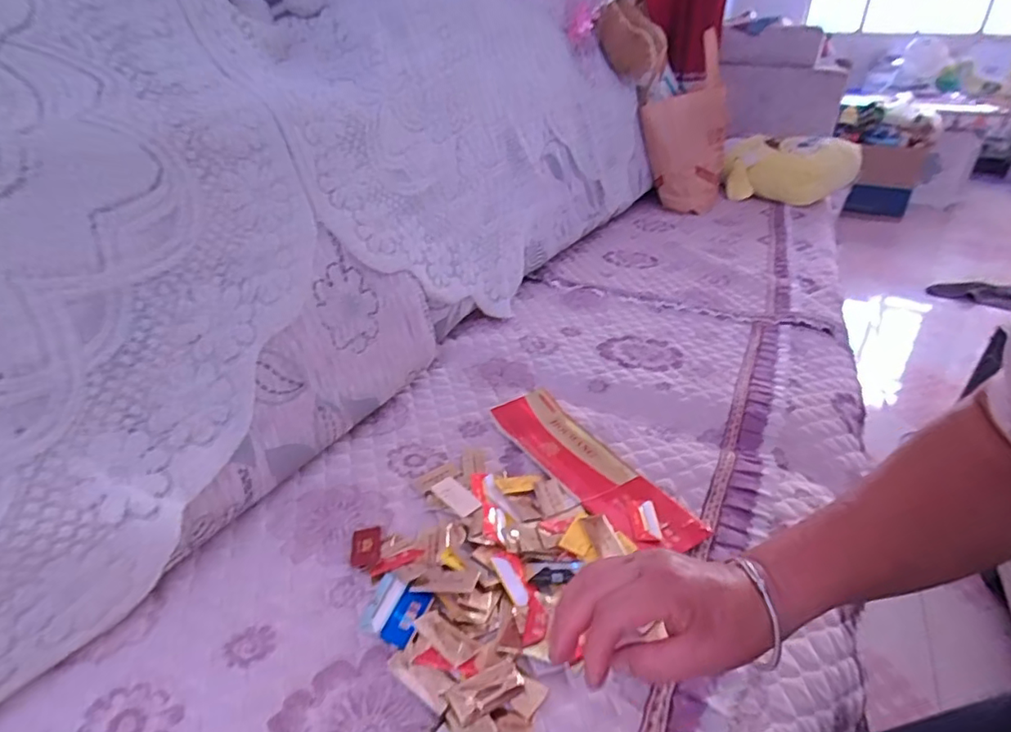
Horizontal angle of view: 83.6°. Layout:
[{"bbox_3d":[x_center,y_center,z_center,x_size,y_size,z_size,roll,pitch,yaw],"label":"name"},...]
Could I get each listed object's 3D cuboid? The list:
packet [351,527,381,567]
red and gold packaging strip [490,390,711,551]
[{"bbox_3d":[-0.126,0.162,0.509,0.025,0.009,0.050,-3,31,-10],"label":"packet"},{"bbox_3d":[0.091,0.105,0.615,0.086,0.015,0.268,-18,36,-31],"label":"red and gold packaging strip"}]

